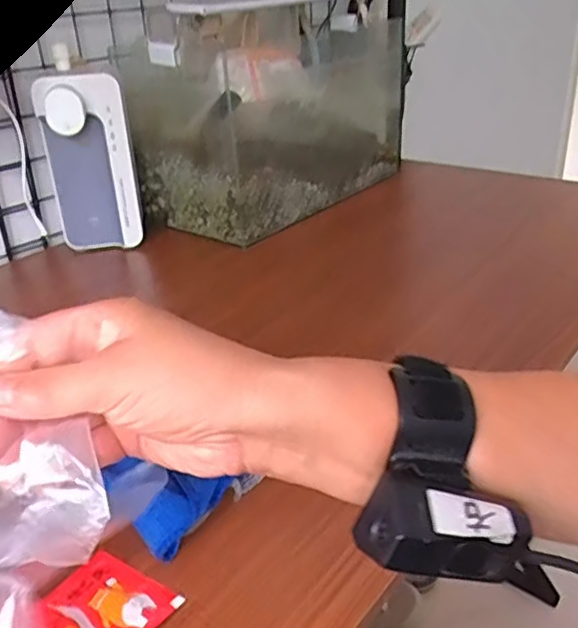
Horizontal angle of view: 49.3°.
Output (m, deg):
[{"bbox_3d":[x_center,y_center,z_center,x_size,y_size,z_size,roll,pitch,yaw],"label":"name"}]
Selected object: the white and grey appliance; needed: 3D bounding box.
[{"bbox_3d":[-0.219,-0.165,0.701,0.088,0.193,0.031,-9,29,-13],"label":"white and grey appliance"}]

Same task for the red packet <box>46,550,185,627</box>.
[{"bbox_3d":[-0.091,0.146,0.321,0.059,0.005,0.044,16,33,29],"label":"red packet"}]

